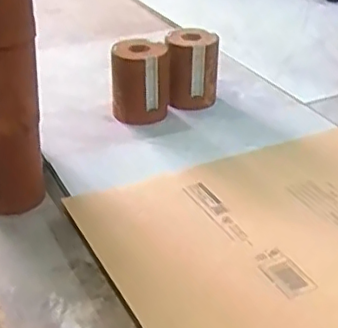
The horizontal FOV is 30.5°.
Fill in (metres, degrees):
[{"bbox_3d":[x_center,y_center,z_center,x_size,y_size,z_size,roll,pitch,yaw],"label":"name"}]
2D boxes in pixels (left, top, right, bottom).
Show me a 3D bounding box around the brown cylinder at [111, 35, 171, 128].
[{"bbox_3d":[-0.039,-0.111,0.882,0.081,0.117,0.064,-1,31,0],"label":"brown cylinder"}]

